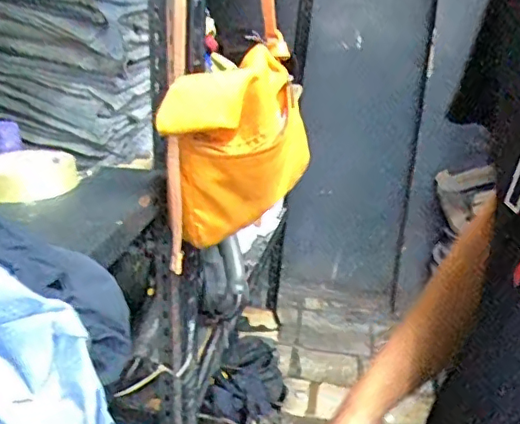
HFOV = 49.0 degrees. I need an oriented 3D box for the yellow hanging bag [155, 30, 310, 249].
[{"bbox_3d":[-0.016,-0.065,0.590,0.070,0.176,0.217,11,22,21],"label":"yellow hanging bag"}]

